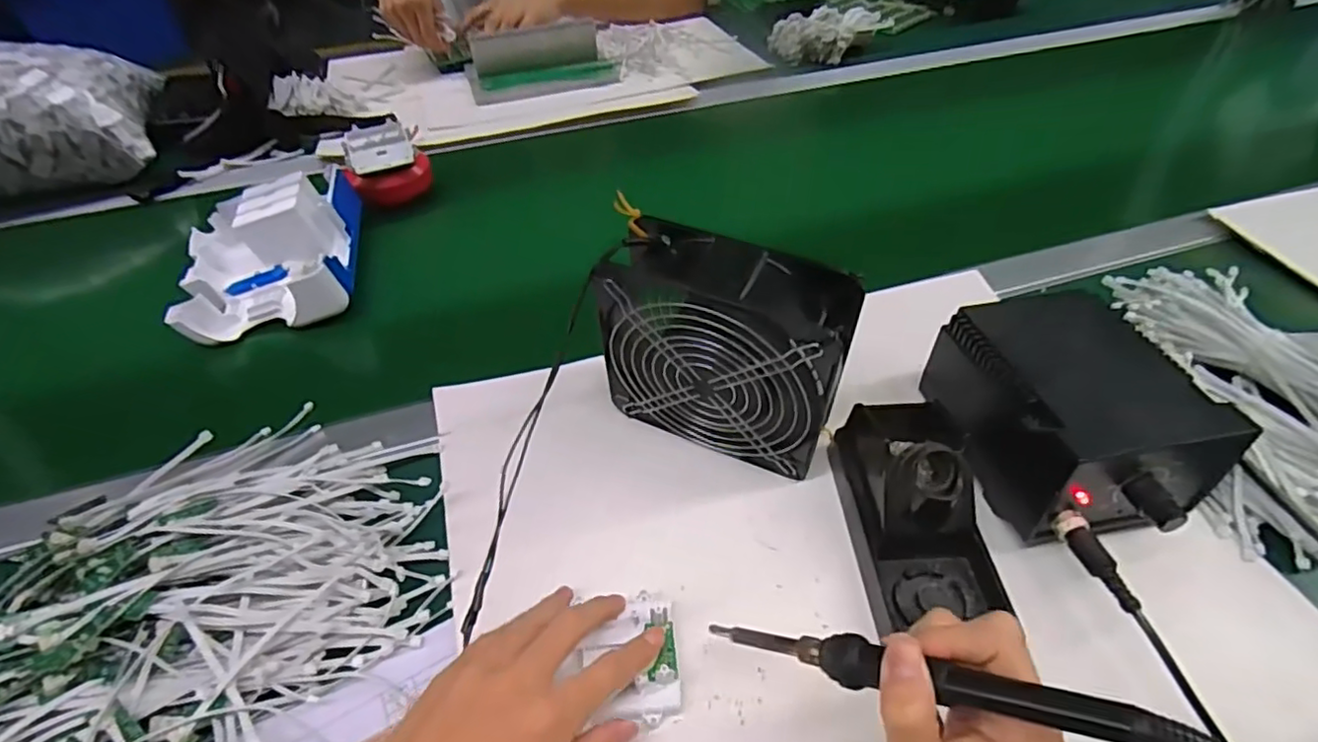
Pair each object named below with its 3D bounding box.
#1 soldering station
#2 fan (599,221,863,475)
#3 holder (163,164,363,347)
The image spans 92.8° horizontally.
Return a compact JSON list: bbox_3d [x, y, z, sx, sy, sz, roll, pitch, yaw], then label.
[{"bbox_3d":[0.273,0.030,0.419,0.122,0.088,0.163,-8,48,-5],"label":"soldering station"},{"bbox_3d":[0.041,-0.008,0.414,0.149,0.161,0.056,18,51,17],"label":"fan"},{"bbox_3d":[-0.357,-0.112,0.575,0.146,0.056,0.166,-14,49,-10],"label":"holder"}]

